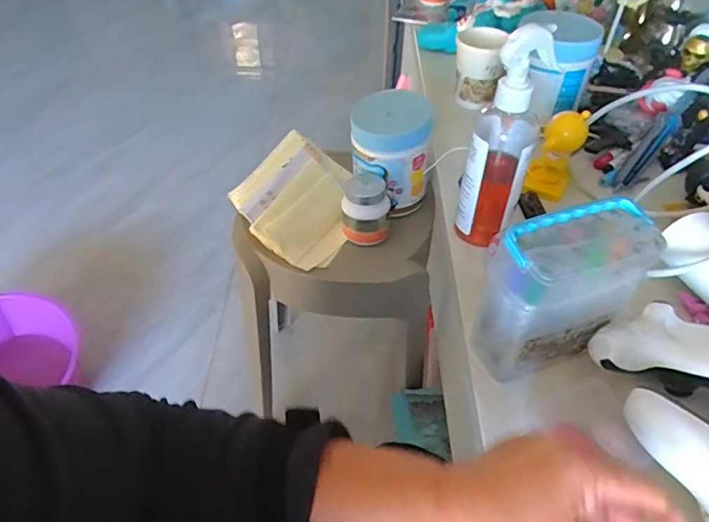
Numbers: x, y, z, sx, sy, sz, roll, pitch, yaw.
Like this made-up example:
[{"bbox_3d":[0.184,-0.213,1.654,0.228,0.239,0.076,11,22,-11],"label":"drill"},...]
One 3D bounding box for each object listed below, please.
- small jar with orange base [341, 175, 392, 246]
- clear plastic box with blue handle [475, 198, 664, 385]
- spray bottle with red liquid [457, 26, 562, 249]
[{"bbox_3d":[0.013,-0.061,0.618,0.053,0.074,0.050,0,47,0],"label":"small jar with orange base"},{"bbox_3d":[0.154,0.023,0.391,0.108,0.125,0.053,-13,49,-13],"label":"clear plastic box with blue handle"},{"bbox_3d":[0.132,-0.108,0.474,0.061,0.212,0.053,11,48,9],"label":"spray bottle with red liquid"}]

